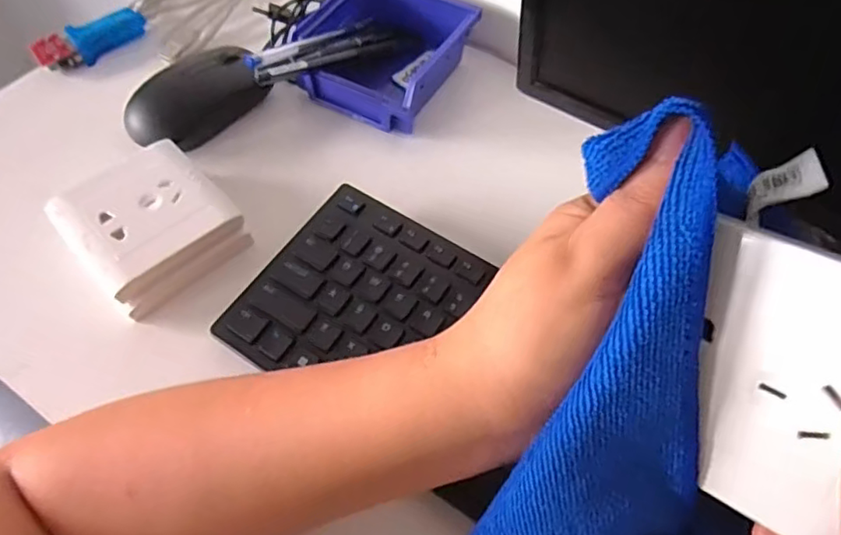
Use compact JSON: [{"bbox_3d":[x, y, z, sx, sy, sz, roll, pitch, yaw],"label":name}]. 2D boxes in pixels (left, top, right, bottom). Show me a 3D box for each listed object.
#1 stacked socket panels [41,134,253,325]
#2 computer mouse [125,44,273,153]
[{"bbox_3d":[-0.168,-0.026,0.374,0.084,0.036,0.093,-39,66,-21],"label":"stacked socket panels"},{"bbox_3d":[-0.162,-0.120,0.428,0.048,0.037,0.092,31,63,18],"label":"computer mouse"}]

